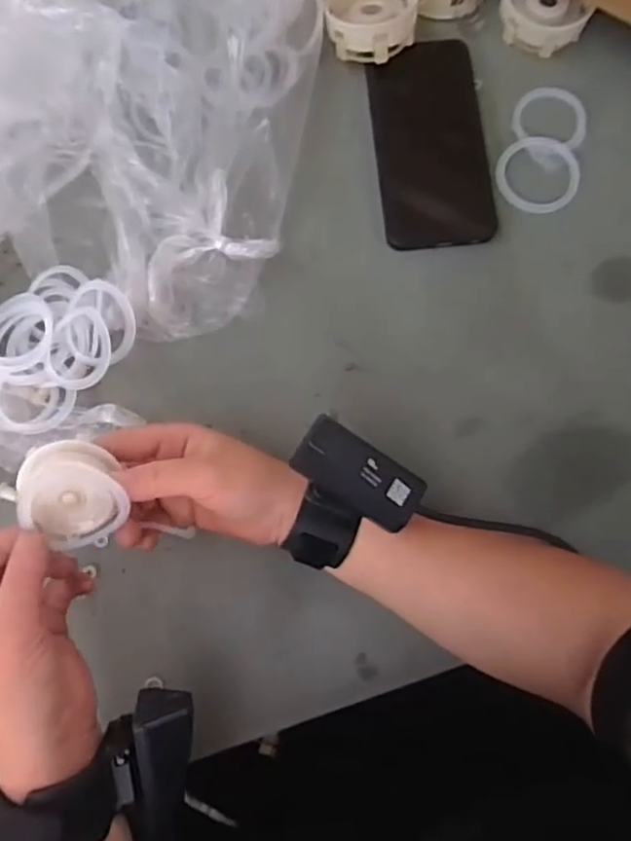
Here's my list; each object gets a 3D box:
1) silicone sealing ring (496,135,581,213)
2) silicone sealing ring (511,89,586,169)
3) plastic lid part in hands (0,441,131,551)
[{"bbox_3d":[0.162,-0.178,0.458,0.059,0.008,0.064,0,77,0],"label":"silicone sealing ring"},{"bbox_3d":[0.173,-0.221,0.470,0.056,0.007,0.066,42,81,9],"label":"silicone sealing ring"},{"bbox_3d":[-0.129,0.039,0.331,0.048,0.017,0.056,-39,80,-8],"label":"plastic lid part in hands"}]

